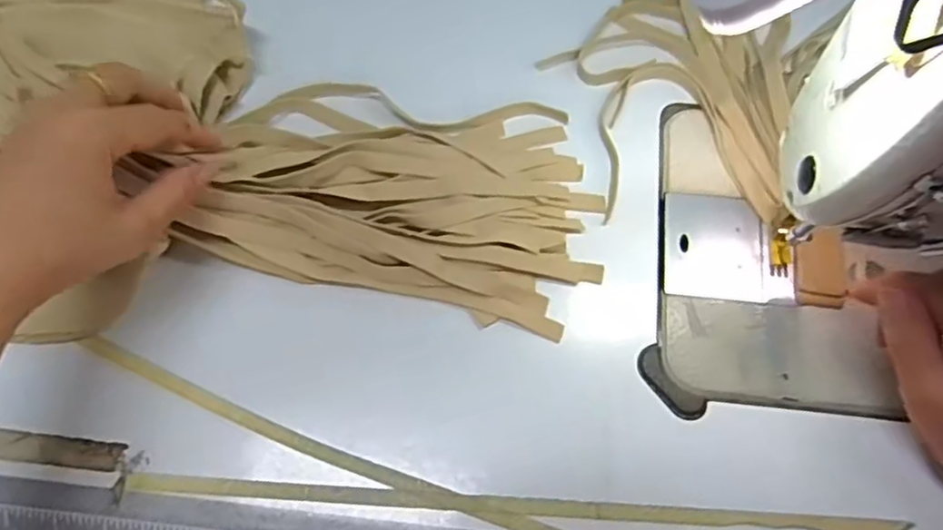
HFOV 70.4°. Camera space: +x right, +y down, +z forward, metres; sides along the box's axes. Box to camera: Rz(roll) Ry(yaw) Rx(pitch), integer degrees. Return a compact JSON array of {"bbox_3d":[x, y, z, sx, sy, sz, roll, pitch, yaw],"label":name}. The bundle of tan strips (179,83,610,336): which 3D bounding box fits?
[{"bbox_3d":[-0.037,-0.044,0.381,0.213,0.023,0.131,9,68,2],"label":"bundle of tan strips"}]

